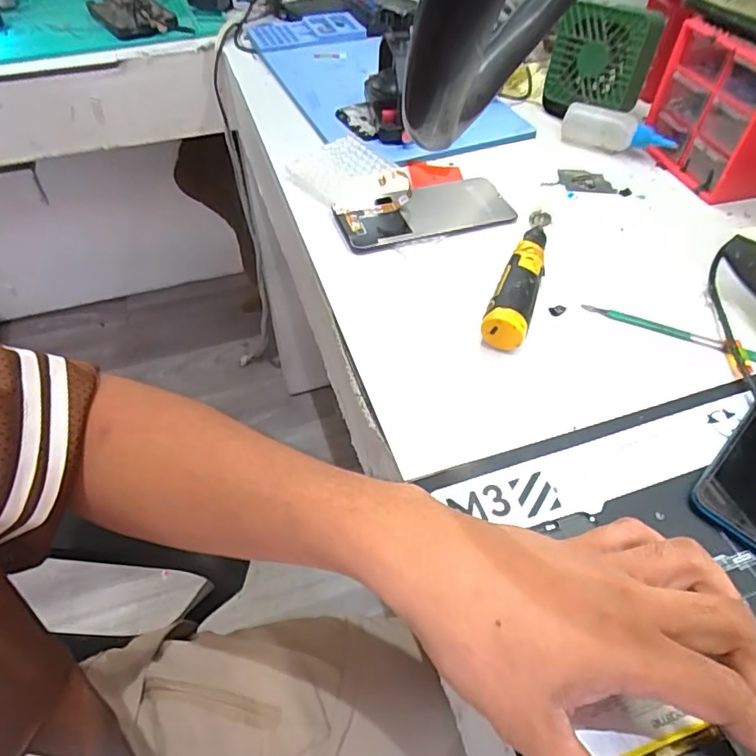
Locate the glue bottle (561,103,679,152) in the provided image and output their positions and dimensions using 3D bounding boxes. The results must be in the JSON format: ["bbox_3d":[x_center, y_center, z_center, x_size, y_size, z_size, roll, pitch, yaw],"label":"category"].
[{"bbox_3d":[0.257,-0.265,0.582,0.112,0.038,0.032,19,53,14],"label":"glue bottle"}]

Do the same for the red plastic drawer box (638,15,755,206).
[{"bbox_3d":[0.336,-0.256,0.517,0.081,0.120,0.147,-13,53,-11],"label":"red plastic drawer box"}]

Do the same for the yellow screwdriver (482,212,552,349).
[{"bbox_3d":[0.120,-0.088,0.434,0.030,0.029,0.168,18,53,13],"label":"yellow screwdriver"}]

